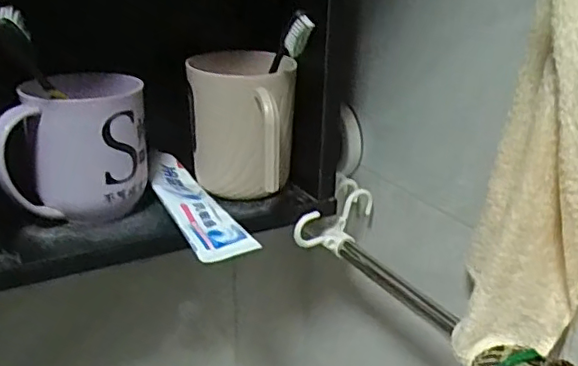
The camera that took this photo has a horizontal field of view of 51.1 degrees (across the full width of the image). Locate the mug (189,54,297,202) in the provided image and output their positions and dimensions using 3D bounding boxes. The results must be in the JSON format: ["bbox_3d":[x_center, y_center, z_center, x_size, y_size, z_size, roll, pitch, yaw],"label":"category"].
[{"bbox_3d":[-0.039,-0.044,0.471,0.082,0.100,0.109,0,23,-1],"label":"mug"}]

